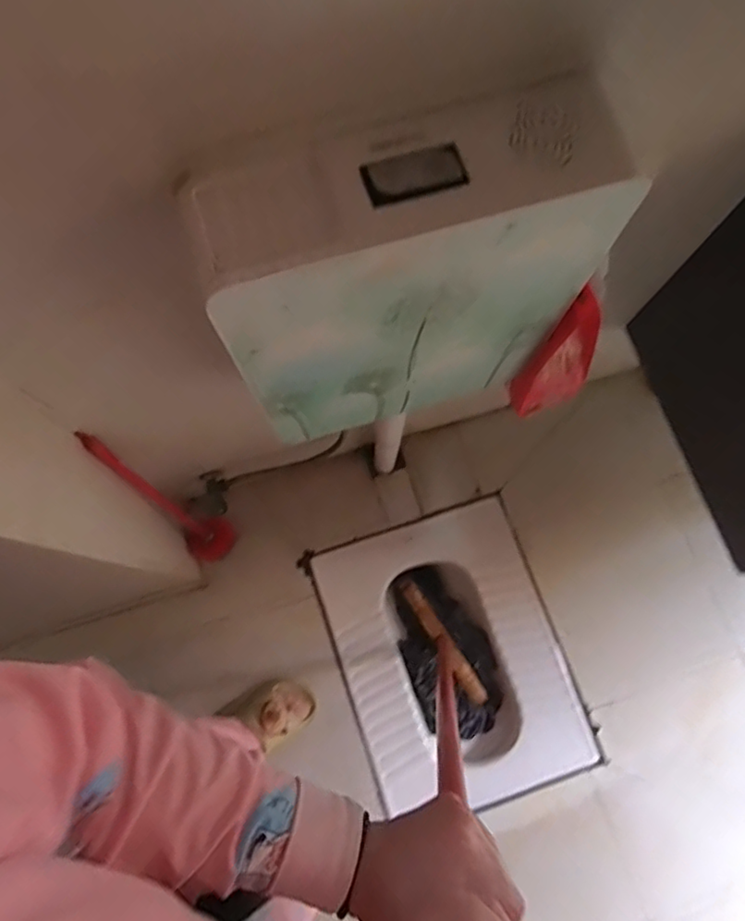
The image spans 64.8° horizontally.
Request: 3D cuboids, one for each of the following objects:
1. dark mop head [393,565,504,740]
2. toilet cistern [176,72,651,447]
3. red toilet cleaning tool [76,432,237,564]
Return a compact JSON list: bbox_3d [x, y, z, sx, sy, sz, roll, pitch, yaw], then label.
[{"bbox_3d":[0.160,0.423,1.306,0.180,0.077,0.361,-18,76,-6],"label":"dark mop head"},{"bbox_3d":[0.031,-0.166,0.627,0.357,0.379,0.104,-17,76,-6],"label":"toilet cistern"},{"bbox_3d":[-0.369,0.100,1.073,0.141,0.508,0.105,18,76,5],"label":"red toilet cleaning tool"}]

